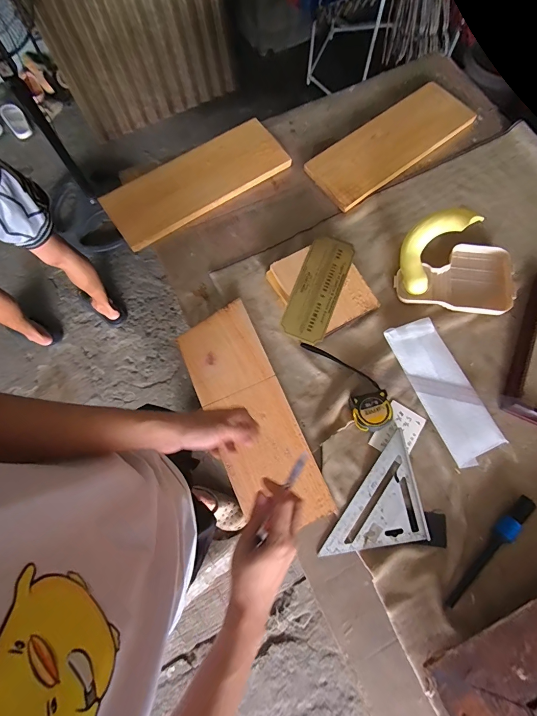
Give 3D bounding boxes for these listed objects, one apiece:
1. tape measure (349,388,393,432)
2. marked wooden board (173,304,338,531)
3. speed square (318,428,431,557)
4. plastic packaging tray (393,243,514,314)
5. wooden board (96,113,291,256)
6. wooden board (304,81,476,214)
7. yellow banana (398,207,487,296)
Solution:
[{"bbox_3d":[0.185,0.094,0.625,0.063,0.035,0.071,-8,75,-3],"label":"tape measure"},{"bbox_3d":[-0.033,0.103,0.631,0.154,0.020,0.407,-27,75,-7],"label":"marked wooden board"},{"bbox_3d":[0.167,0.231,0.598,0.173,0.016,0.171,-8,75,-3],"label":"speed square"},{"bbox_3d":[0.379,-0.172,0.709,0.227,0.028,0.151,8,75,2],"label":"plastic packaging tray"},{"bbox_3d":[-0.160,-0.397,0.774,0.406,0.028,0.148,-33,78,-9],"label":"wooden board"},{"bbox_3d":[0.286,-0.503,0.803,0.428,0.015,0.150,-39,79,-10],"label":"wooden board"},{"bbox_3d":[0.304,-0.210,0.664,0.091,0.050,0.168,33,114,8],"label":"yellow banana"}]

